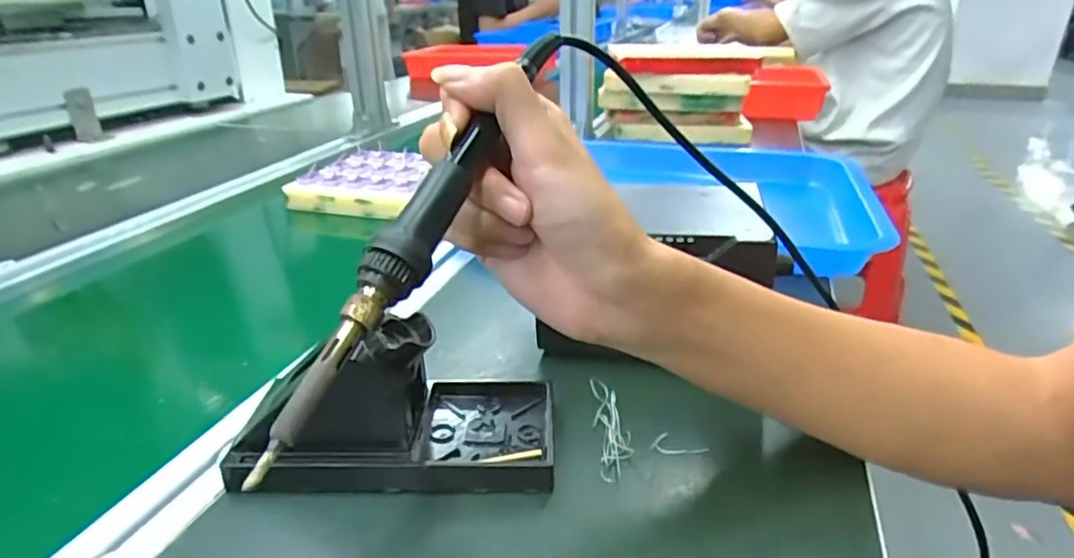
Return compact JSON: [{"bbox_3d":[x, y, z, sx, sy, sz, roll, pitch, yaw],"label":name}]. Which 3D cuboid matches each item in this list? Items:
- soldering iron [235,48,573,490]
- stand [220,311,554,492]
[{"bbox_3d":[-0.036,-0.027,0.224,0.016,0.015,0.208,11,57,26],"label":"soldering iron"},{"bbox_3d":[-0.070,0.066,0.319,0.158,0.060,0.076,0,25,-3],"label":"stand"}]

